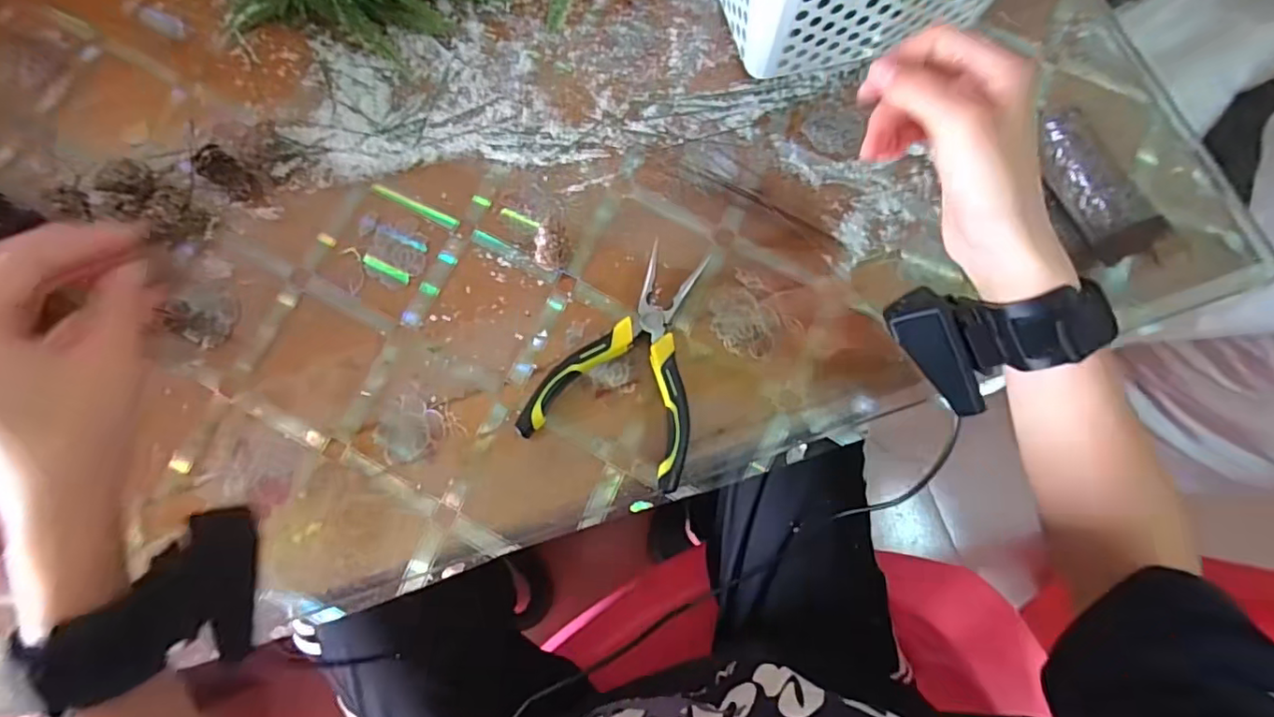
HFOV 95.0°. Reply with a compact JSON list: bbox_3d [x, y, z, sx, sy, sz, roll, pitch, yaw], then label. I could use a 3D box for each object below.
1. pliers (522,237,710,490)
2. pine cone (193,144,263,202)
[{"bbox_3d":[0.001,-0.002,0.369,0.099,0.022,0.143,21,77,6],"label":"pliers"},{"bbox_3d":[-0.284,-0.128,0.403,0.037,0.023,0.022,33,78,8],"label":"pine cone"}]

